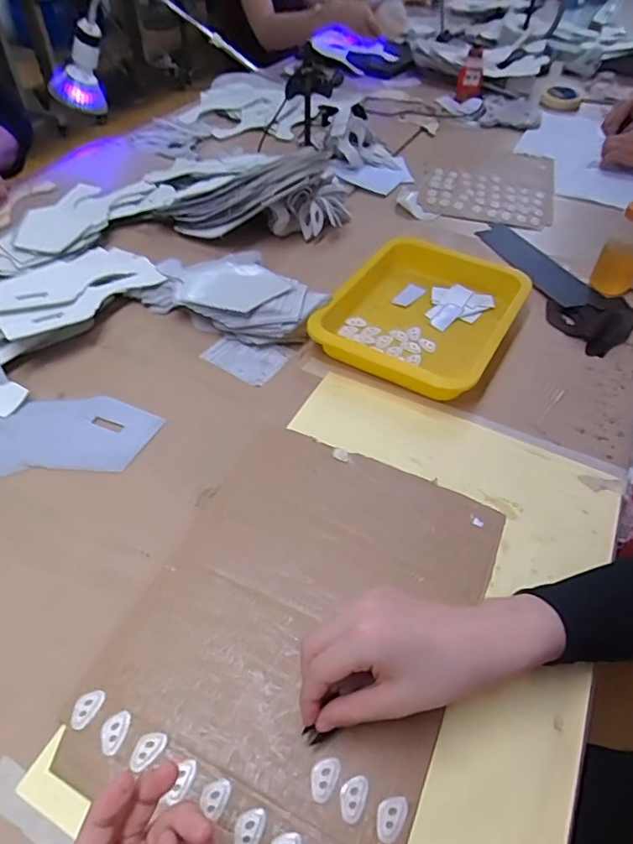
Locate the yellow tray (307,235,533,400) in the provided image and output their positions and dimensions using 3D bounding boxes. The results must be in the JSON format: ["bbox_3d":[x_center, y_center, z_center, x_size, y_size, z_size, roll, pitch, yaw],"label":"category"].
[{"bbox_3d":[0.126,-0.131,0.646,0.200,0.045,0.242,22,51,15],"label":"yellow tray"}]

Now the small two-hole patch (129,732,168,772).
[{"bbox_3d":[-0.111,0.216,0.353,0.026,0.005,0.015,-35,59,-29],"label":"small two-hole patch"}]

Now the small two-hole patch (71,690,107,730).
[{"bbox_3d":[-0.159,0.198,0.370,0.016,0.004,0.026,20,50,14],"label":"small two-hole patch"}]

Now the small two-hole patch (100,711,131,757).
[{"bbox_3d":[-0.136,0.209,0.360,0.016,0.004,0.026,11,49,6],"label":"small two-hole patch"}]

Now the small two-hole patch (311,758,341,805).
[{"bbox_3d":[0.005,0.229,0.344,0.017,0.004,0.025,15,49,10],"label":"small two-hole patch"}]

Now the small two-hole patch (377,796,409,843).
[{"bbox_3d":[0.047,0.246,0.332,0.018,0.004,0.025,16,49,10],"label":"small two-hole patch"}]

